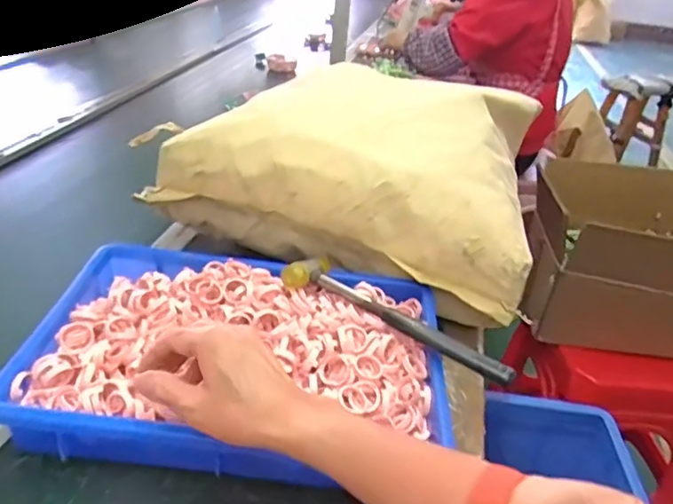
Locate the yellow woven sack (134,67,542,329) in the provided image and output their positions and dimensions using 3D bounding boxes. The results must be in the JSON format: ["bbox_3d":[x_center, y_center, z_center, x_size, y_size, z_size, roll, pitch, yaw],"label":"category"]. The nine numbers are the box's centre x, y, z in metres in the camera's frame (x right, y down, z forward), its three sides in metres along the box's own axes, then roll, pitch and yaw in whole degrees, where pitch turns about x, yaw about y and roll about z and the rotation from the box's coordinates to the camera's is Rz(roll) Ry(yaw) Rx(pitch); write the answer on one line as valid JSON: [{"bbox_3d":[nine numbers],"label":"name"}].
[{"bbox_3d":[0.077,-0.129,0.762,0.417,0.147,0.475,18,34,19],"label":"yellow woven sack"}]

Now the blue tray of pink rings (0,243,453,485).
[{"bbox_3d":[-0.086,0.102,0.535,0.366,0.091,0.249,5,32,-2],"label":"blue tray of pink rings"}]

